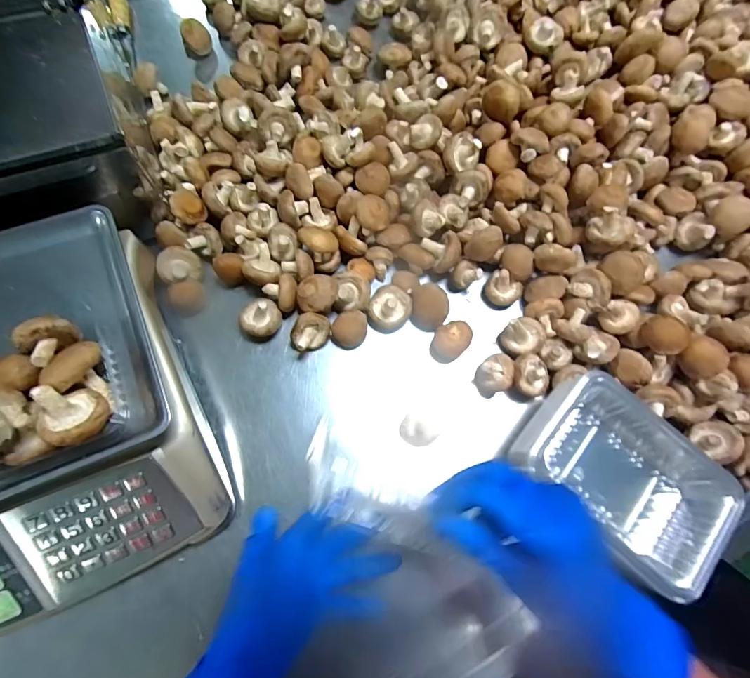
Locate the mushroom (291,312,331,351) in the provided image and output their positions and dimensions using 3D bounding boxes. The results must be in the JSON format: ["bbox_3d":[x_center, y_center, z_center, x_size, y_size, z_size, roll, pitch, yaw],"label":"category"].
[{"bbox_3d":[-0.074,-0.007,0.460,0.046,0.039,0.032,-40,79,-15],"label":"mushroom"}]

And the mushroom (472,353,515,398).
[{"bbox_3d":[0.136,0.042,0.464,0.038,0.052,0.041,-42,80,-15],"label":"mushroom"}]

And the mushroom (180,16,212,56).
[{"bbox_3d":[-0.286,-0.486,0.642,0.039,0.038,0.039,-22,75,-11],"label":"mushroom"}]

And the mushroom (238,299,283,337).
[{"bbox_3d":[-0.133,-0.024,0.464,0.046,0.038,0.043,-42,80,-15],"label":"mushroom"}]

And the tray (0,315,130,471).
[{"bbox_3d":[-0.286,0.048,0.302,0.150,0.063,0.107,-21,75,-10],"label":"tray"}]

